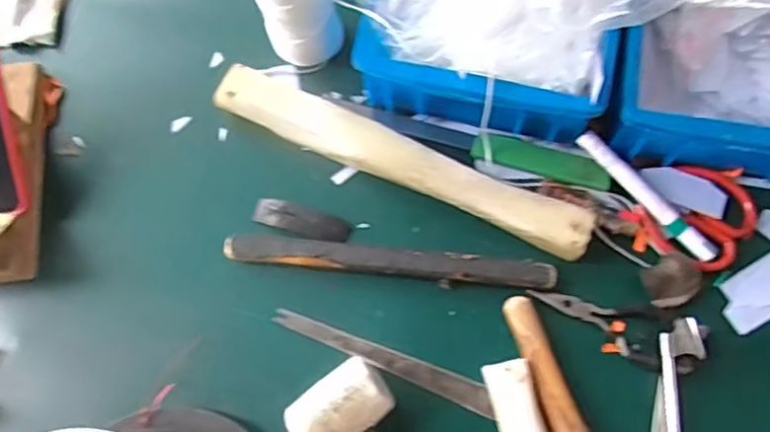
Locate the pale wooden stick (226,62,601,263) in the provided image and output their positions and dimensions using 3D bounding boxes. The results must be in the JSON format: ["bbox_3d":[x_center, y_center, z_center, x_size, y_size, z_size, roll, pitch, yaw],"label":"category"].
[{"bbox_3d":[0.012,-0.047,0.545,0.334,0.032,0.042,24,74,10],"label":"pale wooden stick"}]

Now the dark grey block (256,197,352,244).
[{"bbox_3d":[-0.073,0.004,0.542,0.085,0.016,0.024,19,73,8],"label":"dark grey block"}]

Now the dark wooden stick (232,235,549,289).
[{"bbox_3d":[0.003,0.037,0.522,0.268,0.017,0.023,4,72,4],"label":"dark wooden stick"}]

